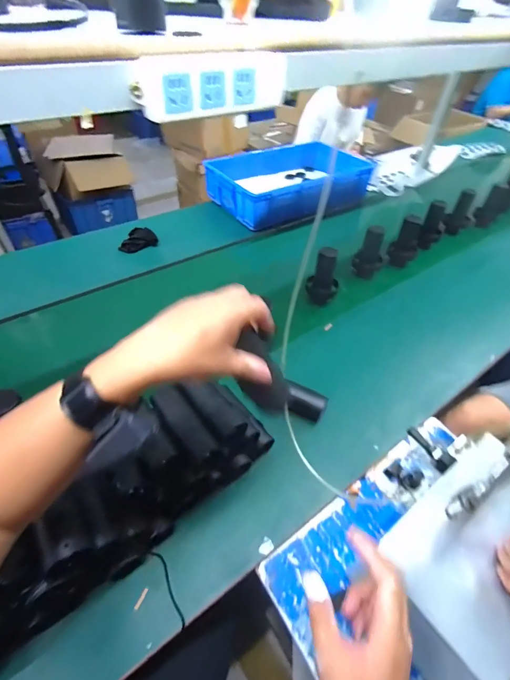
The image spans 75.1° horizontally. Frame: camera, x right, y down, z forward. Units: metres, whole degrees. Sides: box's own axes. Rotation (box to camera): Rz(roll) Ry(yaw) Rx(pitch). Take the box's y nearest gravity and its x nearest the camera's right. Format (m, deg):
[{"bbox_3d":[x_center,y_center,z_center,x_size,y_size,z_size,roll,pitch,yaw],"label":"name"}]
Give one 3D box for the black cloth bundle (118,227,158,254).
[{"bbox_3d":[-0.398,-0.352,1.158,0.114,0.036,0.143,7,48,3],"label":"black cloth bundle"}]

